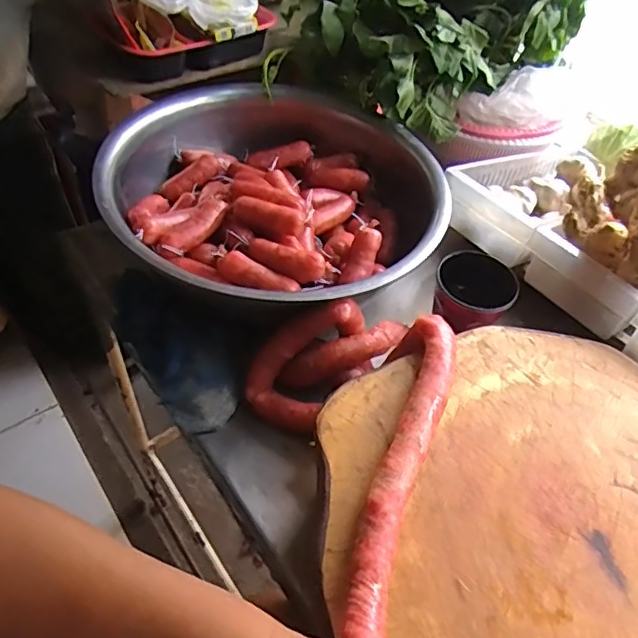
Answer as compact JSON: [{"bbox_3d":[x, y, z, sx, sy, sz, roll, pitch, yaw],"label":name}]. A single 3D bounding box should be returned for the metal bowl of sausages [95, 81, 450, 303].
[{"bbox_3d":[-0.051,-0.145,0.654,0.358,0.097,0.375,2,50,-3],"label":"metal bowl of sausages"}]

